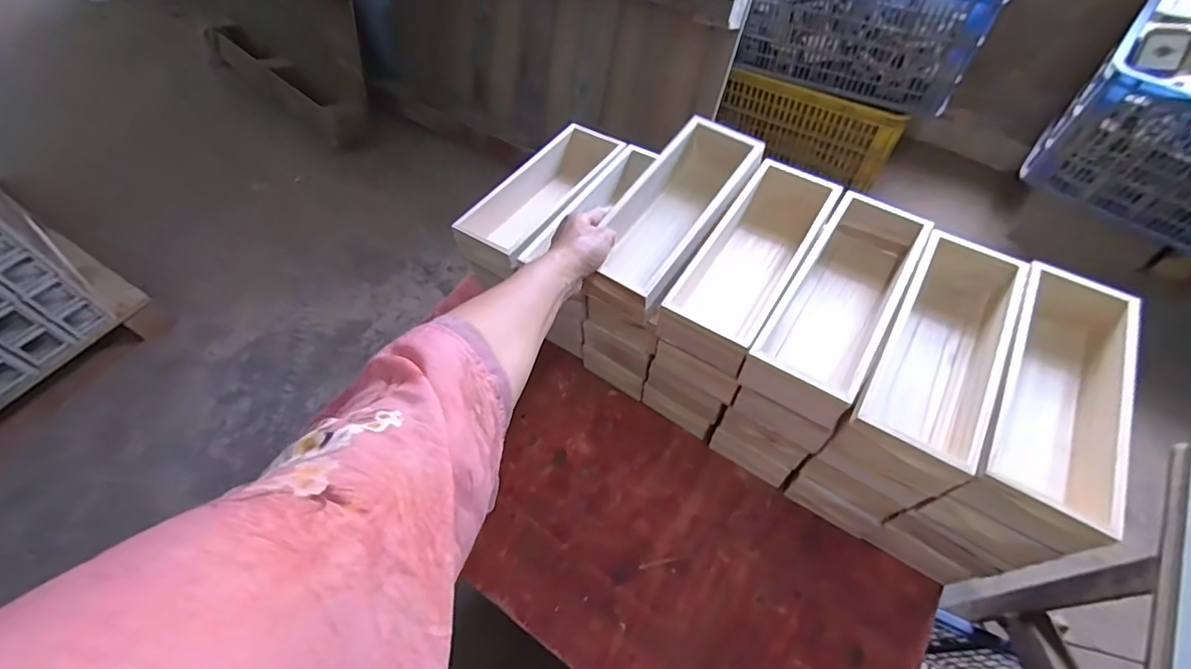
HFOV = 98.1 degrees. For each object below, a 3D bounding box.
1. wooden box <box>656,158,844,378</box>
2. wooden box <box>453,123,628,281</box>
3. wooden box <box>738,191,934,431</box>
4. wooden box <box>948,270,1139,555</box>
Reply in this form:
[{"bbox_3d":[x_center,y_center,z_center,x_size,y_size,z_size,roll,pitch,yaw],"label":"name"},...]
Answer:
[{"bbox_3d":[0.188,-0.092,0.615,0.106,0.065,0.299,28,61,19],"label":"wooden box"},{"bbox_3d":[-0.075,-0.197,0.777,0.109,0.082,0.279,29,61,19],"label":"wooden box"},{"bbox_3d":[0.271,-0.038,0.574,0.102,0.063,0.273,29,61,19],"label":"wooden box"},{"bbox_3d":[0.448,0.060,0.509,0.105,0.070,0.280,27,61,18],"label":"wooden box"}]

